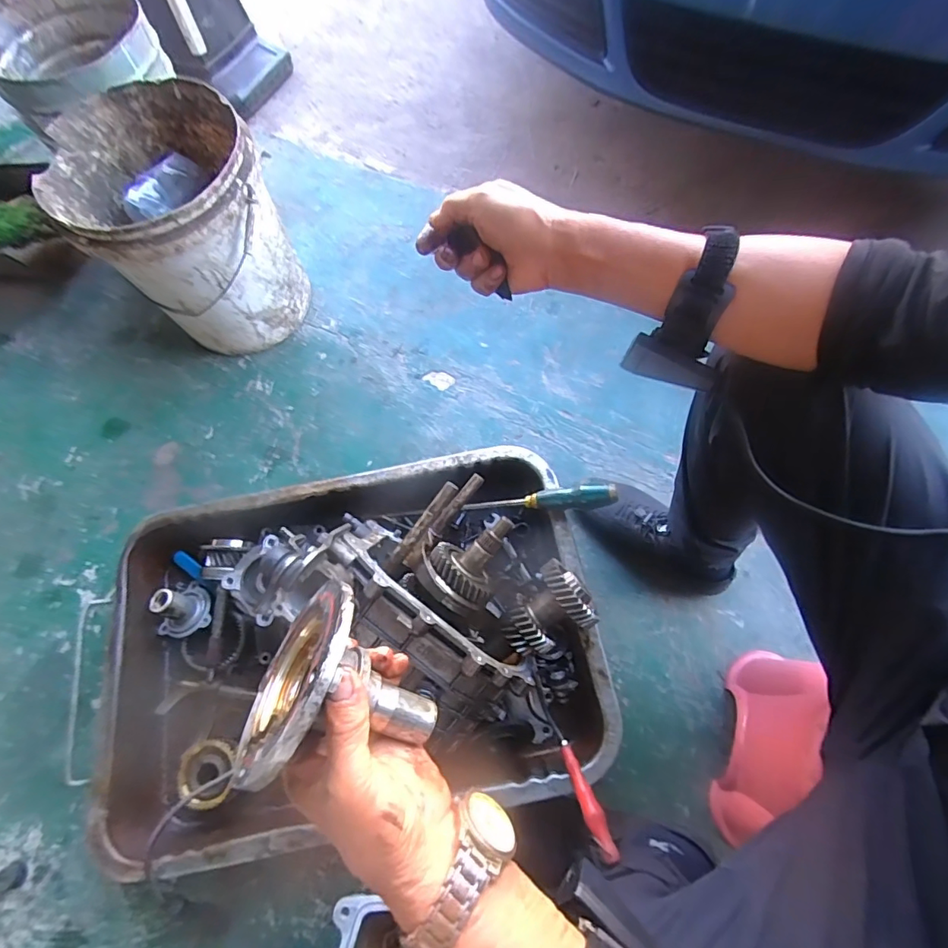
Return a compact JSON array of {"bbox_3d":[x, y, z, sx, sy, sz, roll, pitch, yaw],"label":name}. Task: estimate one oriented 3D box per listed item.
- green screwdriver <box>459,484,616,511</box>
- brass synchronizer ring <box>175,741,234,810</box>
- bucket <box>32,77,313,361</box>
[{"bbox_3d":[0.089,0.036,0.678,0.210,0.024,0.027,-6,67,24],"label":"green screwdriver"},{"bbox_3d":[-0.350,0.388,0.632,0.065,0.023,0.077,1,69,4],"label":"brass synchronizer ring"},{"bbox_3d":[-0.453,-0.392,0.820,0.267,0.315,0.284,-1,68,3],"label":"bucket"}]

